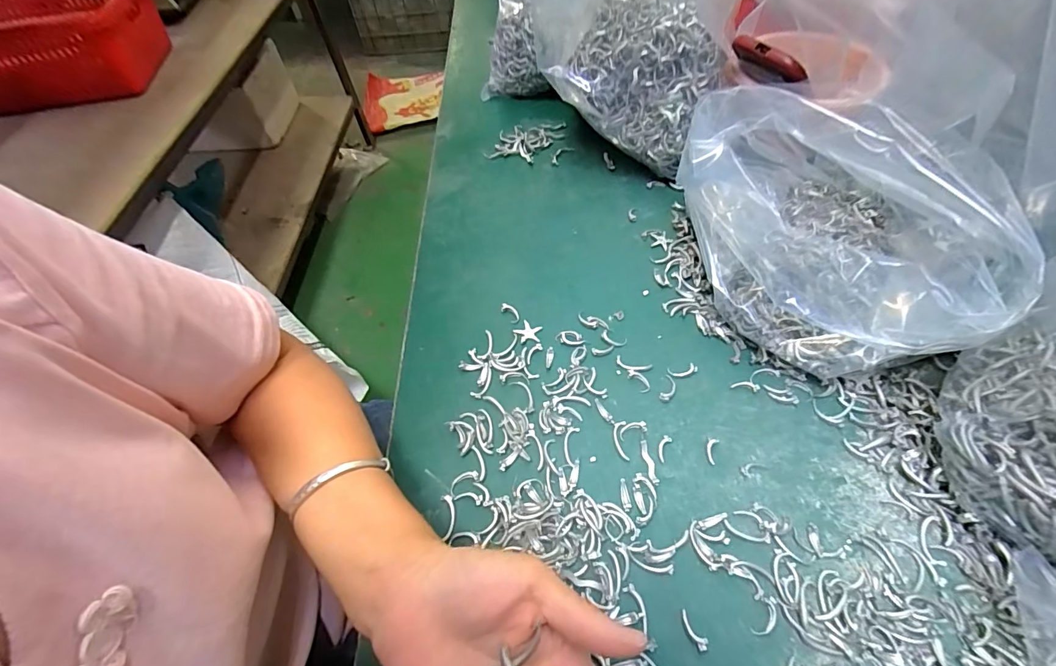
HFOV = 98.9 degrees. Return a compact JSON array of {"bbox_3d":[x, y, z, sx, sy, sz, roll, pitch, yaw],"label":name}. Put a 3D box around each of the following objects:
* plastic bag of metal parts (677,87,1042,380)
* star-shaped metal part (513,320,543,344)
[{"bbox_3d":[0.234,-0.081,0.361,0.166,0.134,0.245,-27,57,-15],"label":"plastic bag of metal parts"},{"bbox_3d":[0.001,-0.001,0.395,0.023,0.004,0.023,37,64,25],"label":"star-shaped metal part"}]

